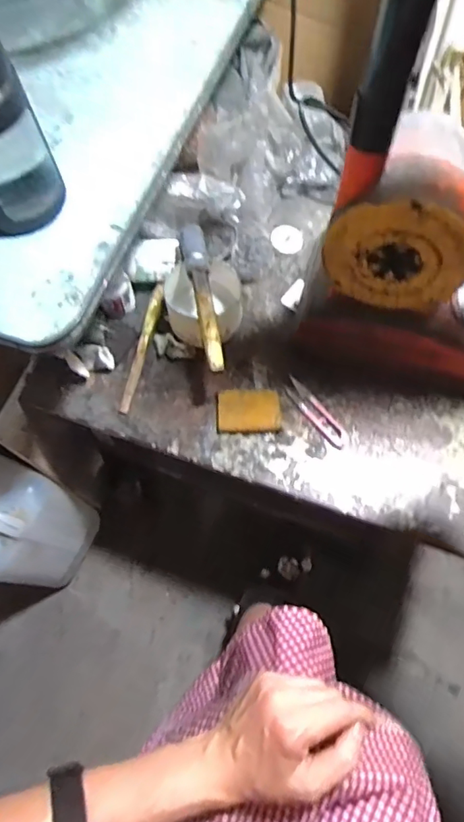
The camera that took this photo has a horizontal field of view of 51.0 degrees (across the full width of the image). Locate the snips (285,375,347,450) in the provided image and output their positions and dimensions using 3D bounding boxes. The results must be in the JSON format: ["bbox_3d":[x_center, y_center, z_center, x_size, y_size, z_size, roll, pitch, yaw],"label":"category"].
[{"bbox_3d":[0.097,0.002,0.565,0.023,0.004,0.099,-36,72,-11],"label":"snips"}]

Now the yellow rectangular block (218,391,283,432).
[{"bbox_3d":[0.020,0.000,0.565,0.072,0.004,0.052,-2,68,1],"label":"yellow rectangular block"}]

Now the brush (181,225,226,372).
[{"bbox_3d":[-0.032,-0.127,0.542,0.026,0.024,0.181,-10,69,-2],"label":"brush"}]

